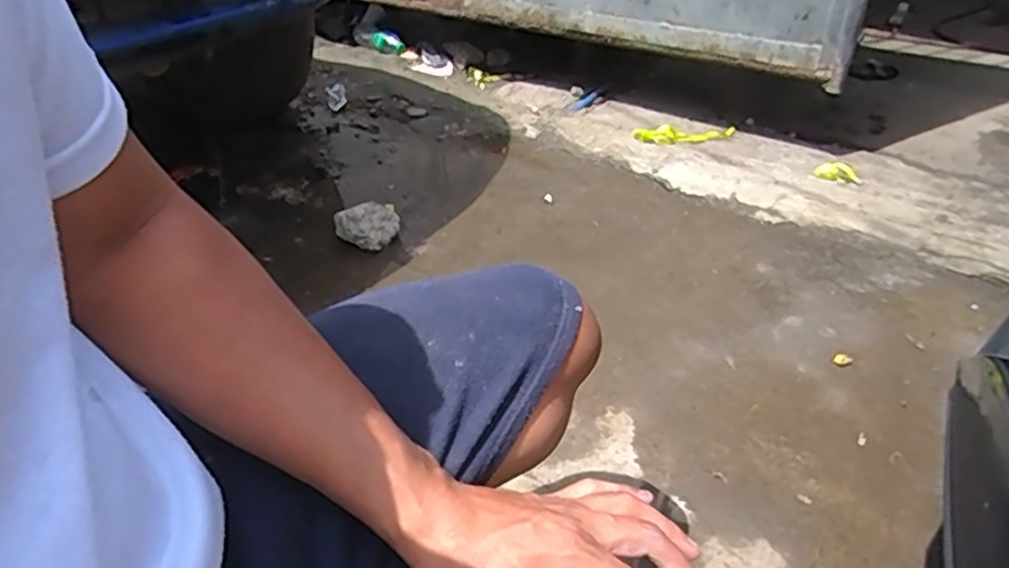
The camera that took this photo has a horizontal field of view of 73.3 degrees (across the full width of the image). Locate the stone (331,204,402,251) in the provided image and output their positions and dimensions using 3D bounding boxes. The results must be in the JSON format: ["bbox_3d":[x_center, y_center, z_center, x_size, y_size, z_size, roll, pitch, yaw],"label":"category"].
[{"bbox_3d":[-0.271,-0.115,1.341,0.123,0.094,0.090,-7,35,-10],"label":"stone"}]

